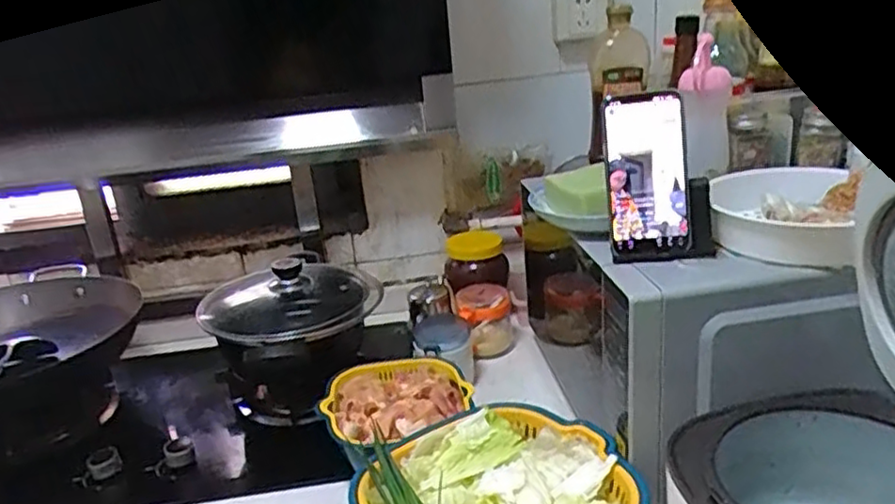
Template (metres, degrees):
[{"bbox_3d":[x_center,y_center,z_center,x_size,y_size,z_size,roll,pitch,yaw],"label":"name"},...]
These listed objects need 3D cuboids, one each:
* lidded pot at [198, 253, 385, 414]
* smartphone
[{"bbox_3d":[-0.217,0.116,1.014,0.237,0.210,0.228,-5,22,2],"label":"lidded pot"},{"bbox_3d":[0.195,-0.074,0.663,0.076,0.156,0.010,-6,10,12],"label":"smartphone"}]

